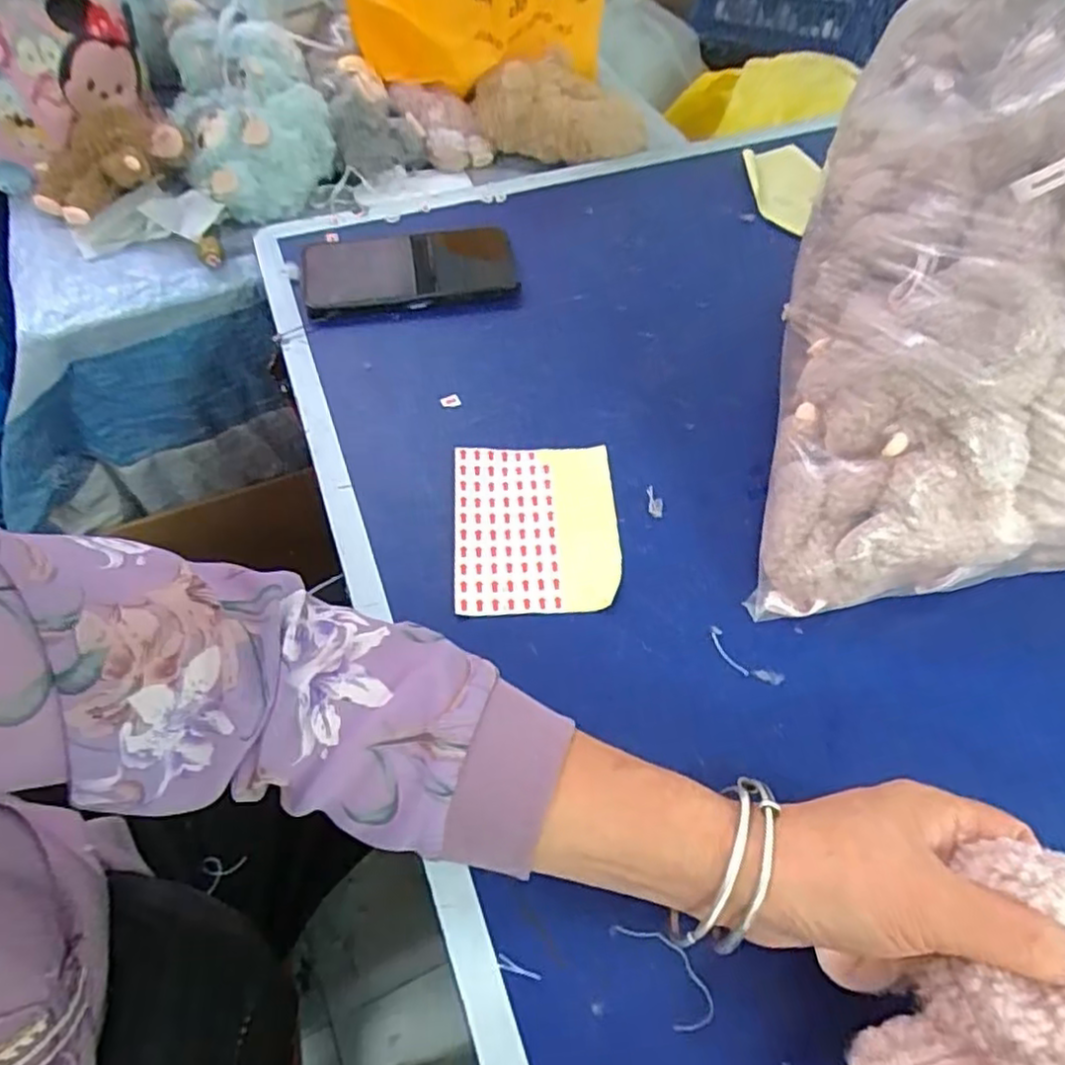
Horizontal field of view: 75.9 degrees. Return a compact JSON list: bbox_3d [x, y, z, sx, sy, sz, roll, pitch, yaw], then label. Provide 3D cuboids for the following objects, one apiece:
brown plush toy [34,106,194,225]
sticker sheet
[{"bbox_3d":[-0.369,-0.321,0.596,0.132,0.058,0.085,-31,63,-19],"label":"brown plush toy"},{"bbox_3d":[0.003,-0.003,0.429,0.101,0.006,0.116,-1,62,-5],"label":"sticker sheet"}]

